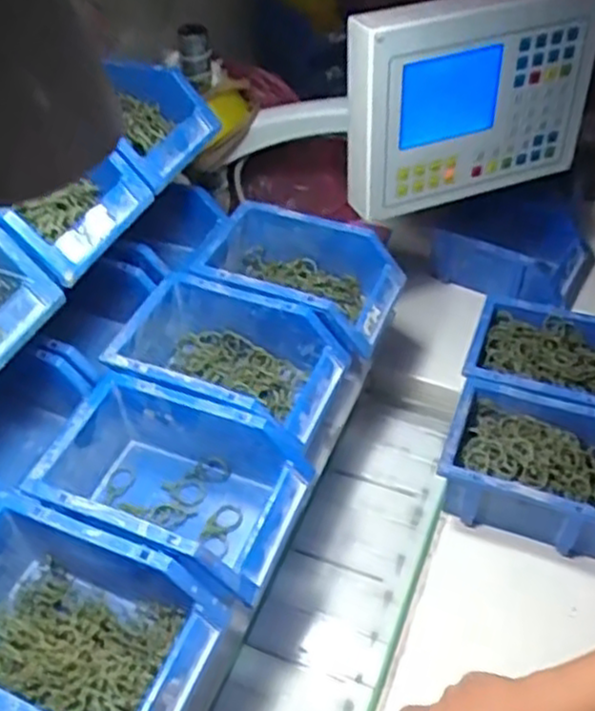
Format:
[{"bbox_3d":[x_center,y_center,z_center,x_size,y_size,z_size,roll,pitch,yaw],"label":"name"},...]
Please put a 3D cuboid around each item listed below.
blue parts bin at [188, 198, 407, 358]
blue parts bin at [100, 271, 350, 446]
[{"bbox_3d":[0.006,-0.072,0.717,0.172,0.075,0.119,15,49,17],"label":"blue parts bin"},{"bbox_3d":[-0.058,0.008,0.642,0.182,0.067,0.121,15,49,17],"label":"blue parts bin"}]

